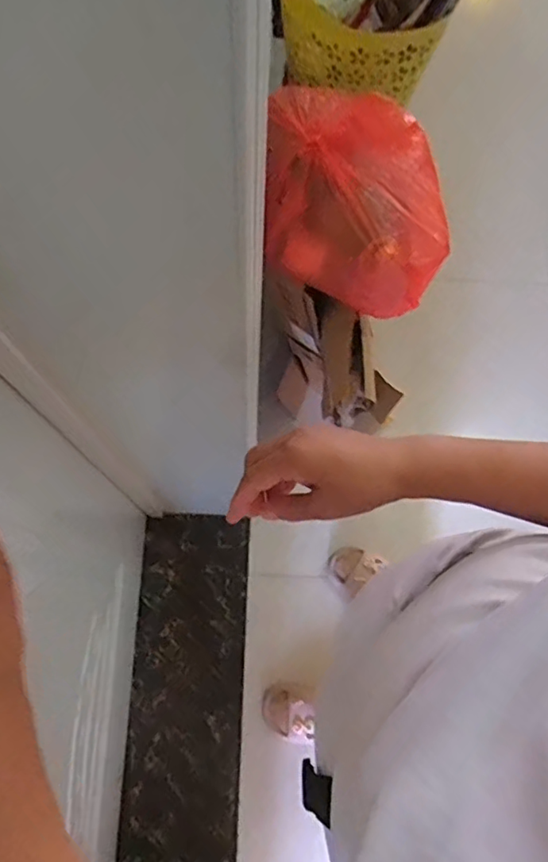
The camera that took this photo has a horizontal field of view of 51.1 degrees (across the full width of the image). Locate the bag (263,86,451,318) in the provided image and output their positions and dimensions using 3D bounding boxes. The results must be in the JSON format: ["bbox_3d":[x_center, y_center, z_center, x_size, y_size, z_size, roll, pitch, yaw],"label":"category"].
[{"bbox_3d":[0.115,-0.344,0.873,0.265,0.205,0.301,0,72,-2],"label":"bag"}]

